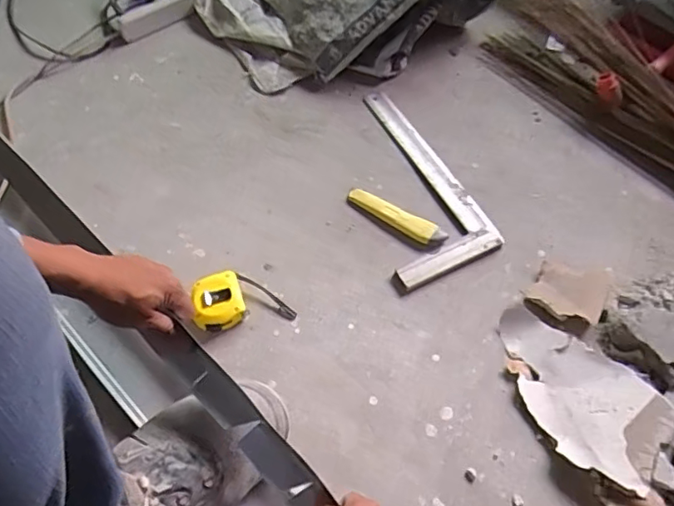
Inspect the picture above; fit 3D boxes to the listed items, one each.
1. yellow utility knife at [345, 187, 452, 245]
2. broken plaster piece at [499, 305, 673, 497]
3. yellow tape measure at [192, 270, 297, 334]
[{"bbox_3d":[0.084,-0.052,0.796,0.153,0.012,0.030,27,61,17],"label":"yellow utility knife"},{"bbox_3d":[0.274,0.163,0.657,0.215,0.043,0.127,38,65,23],"label":"broken plaster piece"},{"bbox_3d":[-0.122,0.058,0.718,0.117,0.039,0.072,-12,57,-7],"label":"yellow tape measure"}]

